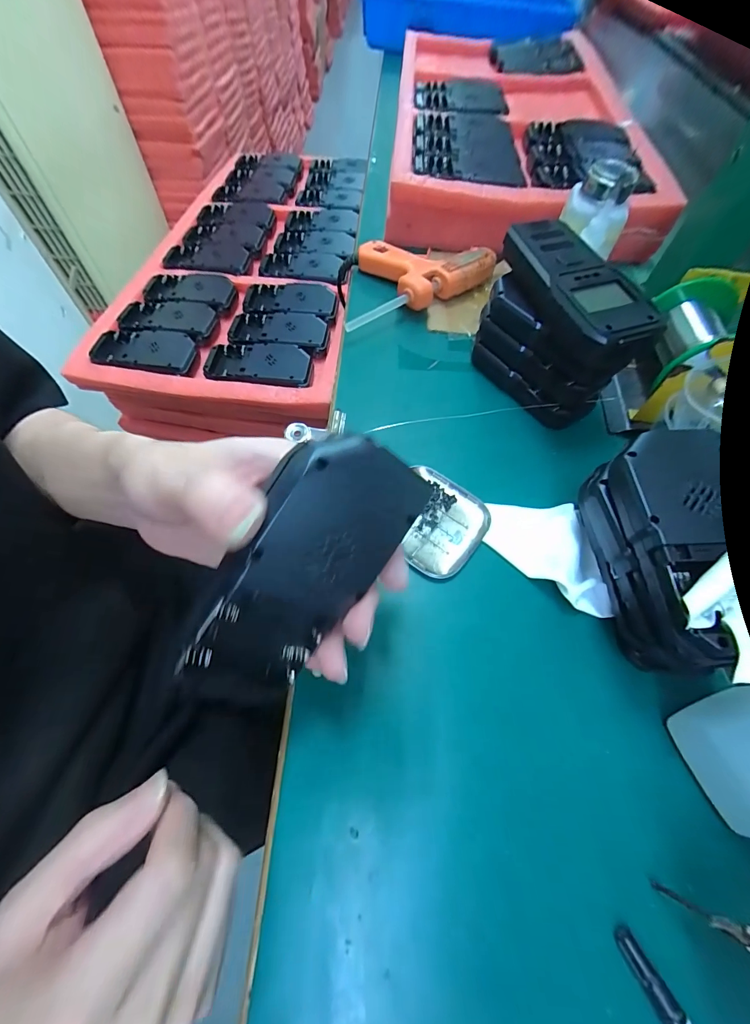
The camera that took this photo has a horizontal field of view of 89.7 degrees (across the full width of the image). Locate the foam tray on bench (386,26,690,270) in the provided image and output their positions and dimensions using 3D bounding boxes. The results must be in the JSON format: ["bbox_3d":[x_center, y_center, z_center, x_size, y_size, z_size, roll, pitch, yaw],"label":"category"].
[{"bbox_3d":[0.190,-0.581,0.553,0.297,0.064,0.660,5,61,1],"label":"foam tray on bench"}]

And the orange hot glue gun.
[{"bbox_3d":[0.026,-0.243,0.384,0.169,0.034,0.103,-26,65,-15],"label":"orange hot glue gun"}]

